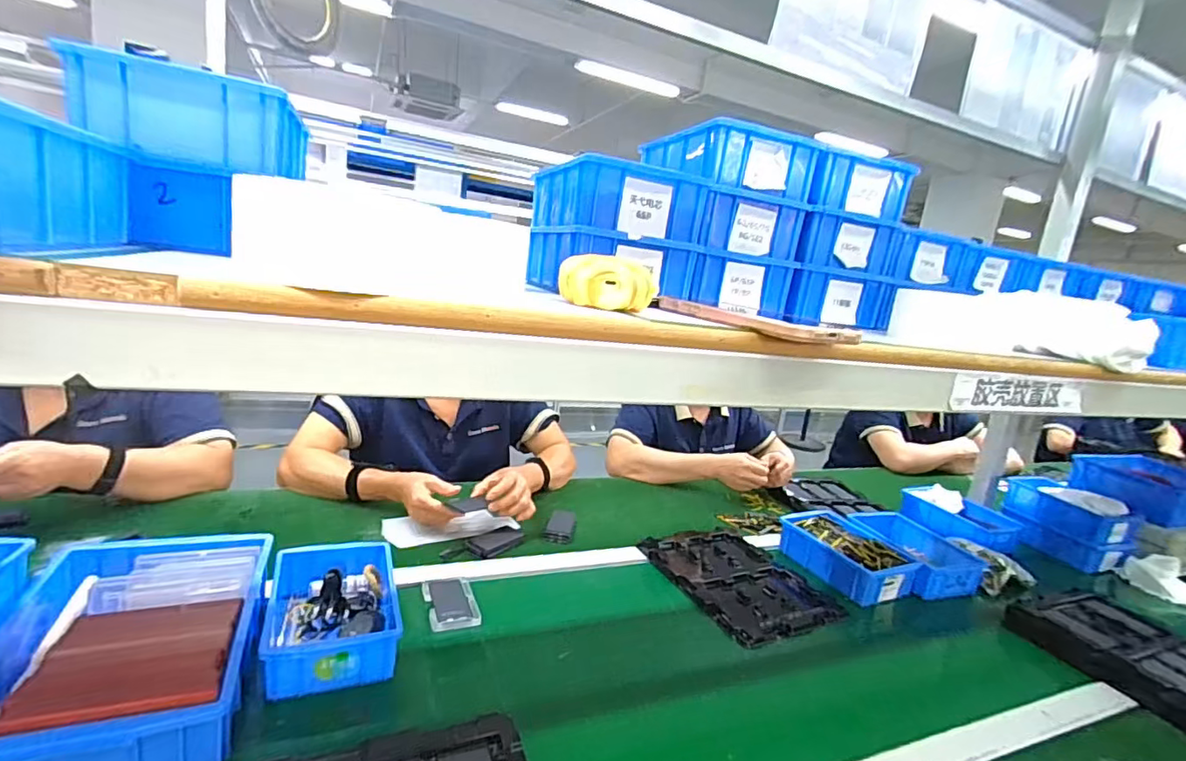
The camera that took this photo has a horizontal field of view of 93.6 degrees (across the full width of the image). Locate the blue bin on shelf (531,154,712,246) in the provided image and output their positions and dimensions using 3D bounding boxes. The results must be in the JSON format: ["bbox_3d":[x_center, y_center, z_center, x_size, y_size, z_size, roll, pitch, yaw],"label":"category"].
[{"bbox_3d":[0.019,-0.182,0.580,0.128,0.057,0.168,2,13,-26],"label":"blue bin on shelf"}]

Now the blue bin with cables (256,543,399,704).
[{"bbox_3d":[-0.308,0.271,0.661,0.133,0.057,0.215,2,13,-26],"label":"blue bin with cables"}]

